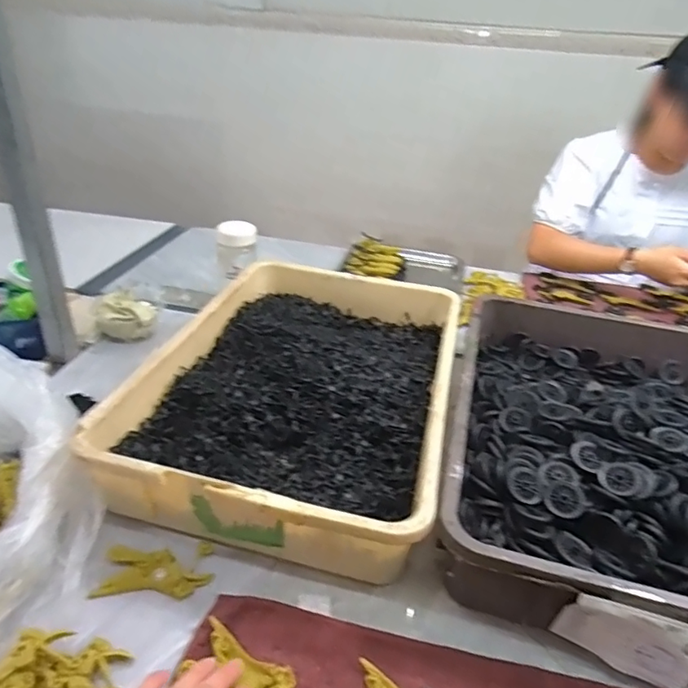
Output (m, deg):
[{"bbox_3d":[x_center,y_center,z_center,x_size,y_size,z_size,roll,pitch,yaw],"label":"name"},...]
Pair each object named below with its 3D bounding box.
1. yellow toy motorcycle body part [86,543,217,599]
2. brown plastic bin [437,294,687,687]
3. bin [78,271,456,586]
[{"bbox_3d":[-0.178,0.213,0.492,0.103,0.011,0.049,-1,32,-9],"label":"yellow toy motorcycle body part"},{"bbox_3d":[0.320,0.115,0.624,0.364,0.093,0.524,12,32,13],"label":"brown plastic bin"},{"bbox_3d":[-0.043,0.049,0.693,0.346,0.096,0.501,10,32,10],"label":"bin"}]

